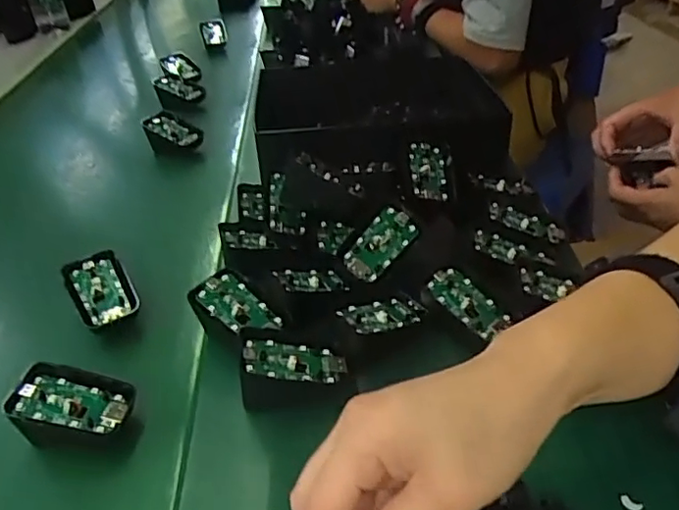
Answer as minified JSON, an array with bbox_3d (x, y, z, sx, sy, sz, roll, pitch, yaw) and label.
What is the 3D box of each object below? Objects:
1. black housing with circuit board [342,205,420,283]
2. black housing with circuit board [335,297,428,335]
[{"bbox_3d":[0.031,-0.008,0.467,0.034,0.007,0.065,42,71,8],"label":"black housing with circuit board"},{"bbox_3d":[0.030,0.042,0.422,0.065,0.007,0.034,-9,30,-35],"label":"black housing with circuit board"}]

